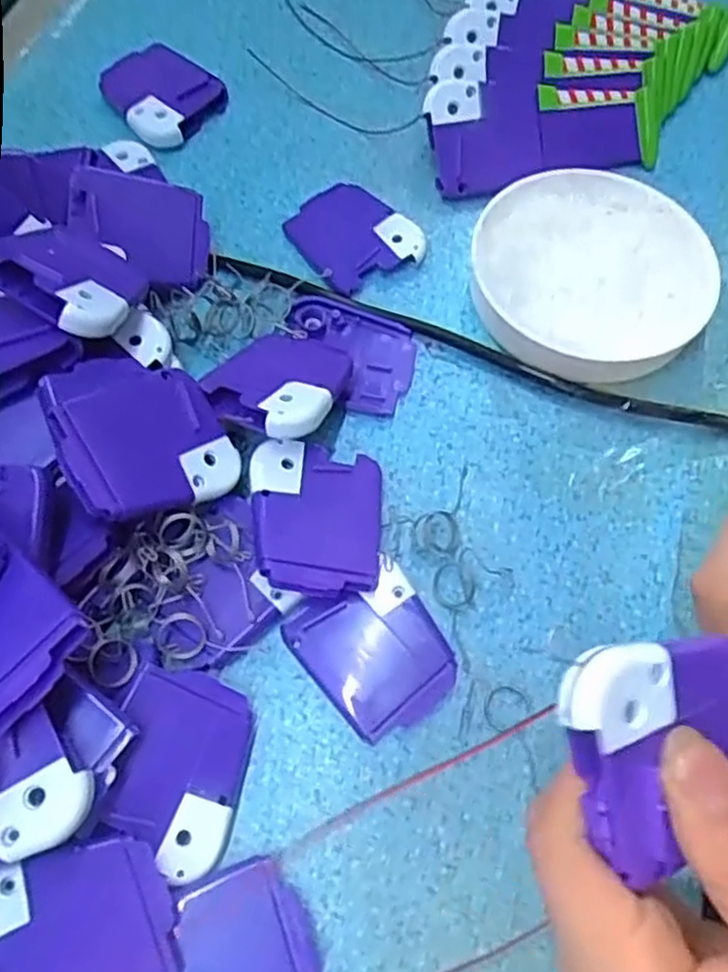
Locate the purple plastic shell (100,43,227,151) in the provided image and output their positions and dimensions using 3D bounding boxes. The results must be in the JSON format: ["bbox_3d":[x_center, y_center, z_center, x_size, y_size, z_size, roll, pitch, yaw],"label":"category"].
[{"bbox_3d":[-0.110,-0.212,0.385,0.062,0.014,0.051,41,71,15],"label":"purple plastic shell"}]

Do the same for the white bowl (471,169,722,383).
[{"bbox_3d":[0.102,-0.096,0.328,0.107,0.026,0.100,1,66,-2],"label":"white bowl"}]

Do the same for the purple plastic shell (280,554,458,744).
[{"bbox_3d":[0.004,0.062,0.272,0.050,0.006,0.058,-32,71,-15],"label":"purple plastic shell"}]

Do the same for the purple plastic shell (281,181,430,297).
[{"bbox_3d":[-0.004,-0.124,0.348,0.051,0.008,0.058,-27,70,-13],"label":"purple plastic shell"}]

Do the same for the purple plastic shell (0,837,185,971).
[{"bbox_3d":[-0.087,0.132,0.208,0.061,0.004,0.050,-11,66,-34],"label":"purple plastic shell"}]

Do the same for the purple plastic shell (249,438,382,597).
[{"bbox_3d":[-0.019,0.013,0.278,0.050,0.012,0.060,8,60,-13],"label":"purple plastic shell"}]

